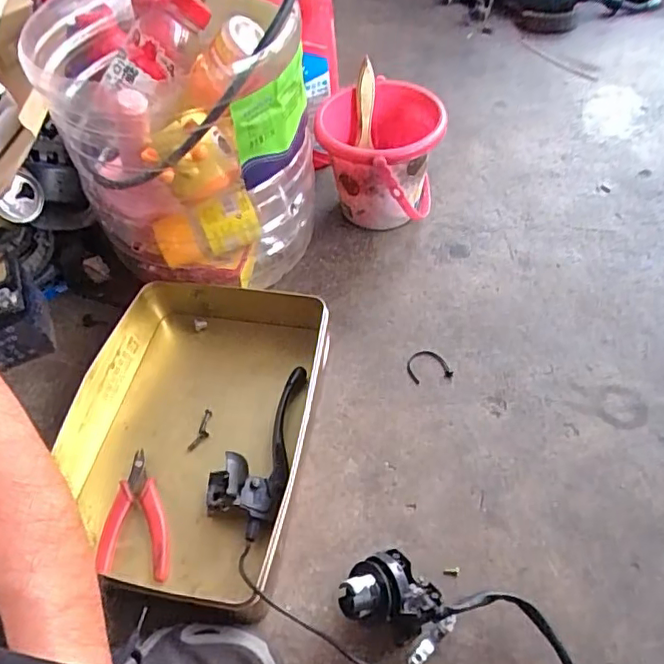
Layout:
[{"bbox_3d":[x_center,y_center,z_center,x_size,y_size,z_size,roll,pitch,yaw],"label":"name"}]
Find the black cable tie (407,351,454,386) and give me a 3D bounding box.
[{"bbox_3d":[0.102,0.036,0.594,0.044,0.004,0.038,-10,55,-2],"label":"black cable tie"}]

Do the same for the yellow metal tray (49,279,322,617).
[{"bbox_3d":[-0.130,0.088,0.538,0.221,0.063,0.300,4,55,8],"label":"yellow metal tray"}]

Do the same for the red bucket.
[{"bbox_3d":[0.059,-0.208,0.686,0.137,0.142,0.148,-2,55,3],"label":"red bucket"}]

